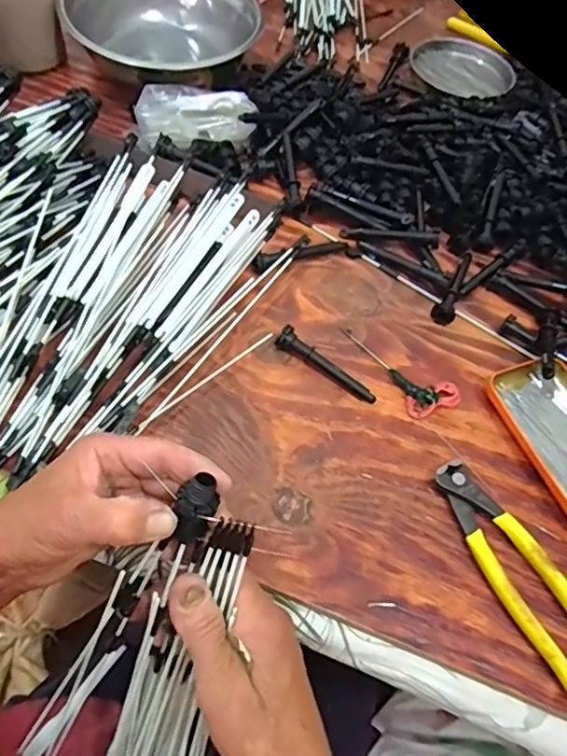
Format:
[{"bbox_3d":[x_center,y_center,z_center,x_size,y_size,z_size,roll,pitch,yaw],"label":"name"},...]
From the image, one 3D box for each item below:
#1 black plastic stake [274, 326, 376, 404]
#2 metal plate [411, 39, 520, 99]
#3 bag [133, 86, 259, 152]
[{"bbox_3d":[0.037,-0.012,0.451,0.090,0.021,0.018,30,60,11],"label":"black plastic stake"},{"bbox_3d":[0.239,-0.403,0.732,0.110,0.021,0.141,-24,64,-20],"label":"metal plate"},{"bbox_3d":[-0.090,-0.263,0.571,0.116,0.032,0.064,4,58,-5],"label":"bag"}]

